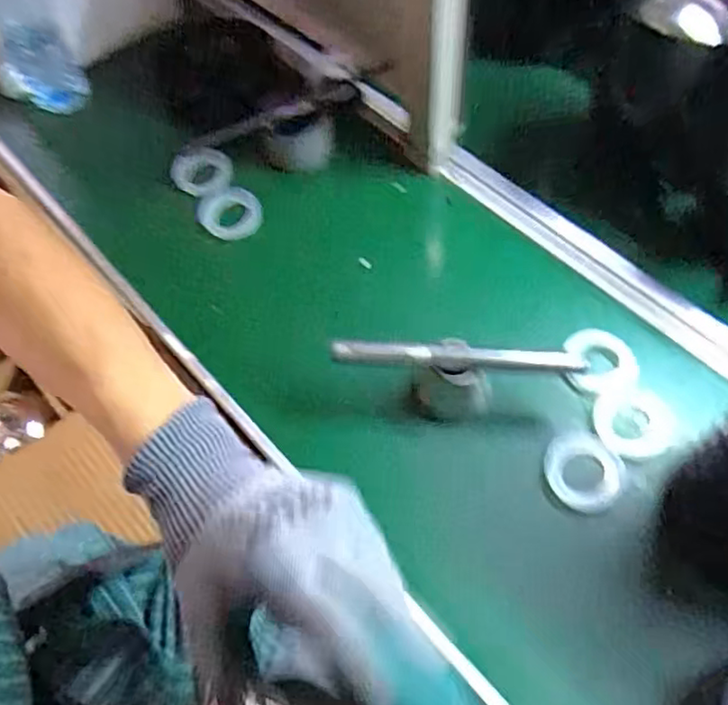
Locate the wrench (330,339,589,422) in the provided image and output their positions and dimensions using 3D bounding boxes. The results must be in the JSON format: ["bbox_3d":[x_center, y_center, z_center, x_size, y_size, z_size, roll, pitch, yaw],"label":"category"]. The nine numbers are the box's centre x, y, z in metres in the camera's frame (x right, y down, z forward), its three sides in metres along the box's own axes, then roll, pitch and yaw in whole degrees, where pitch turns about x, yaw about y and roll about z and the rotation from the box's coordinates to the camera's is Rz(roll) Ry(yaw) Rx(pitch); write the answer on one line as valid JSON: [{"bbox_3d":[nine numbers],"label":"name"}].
[{"bbox_3d":[0.074,0.024,0.542,0.194,0.071,0.034,3,59,5],"label":"wrench"}]

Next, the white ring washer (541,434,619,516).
[{"bbox_3d":[0.176,0.097,0.530,0.057,0.011,0.062,-1,59,2],"label":"white ring washer"}]

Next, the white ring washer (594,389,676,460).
[{"bbox_3d":[0.223,0.061,0.546,0.060,0.013,0.061,-1,59,2],"label":"white ring washer"}]

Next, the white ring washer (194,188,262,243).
[{"bbox_3d":[-0.142,-0.147,0.693,0.062,0.019,0.070,-25,61,-11],"label":"white ring washer"}]

